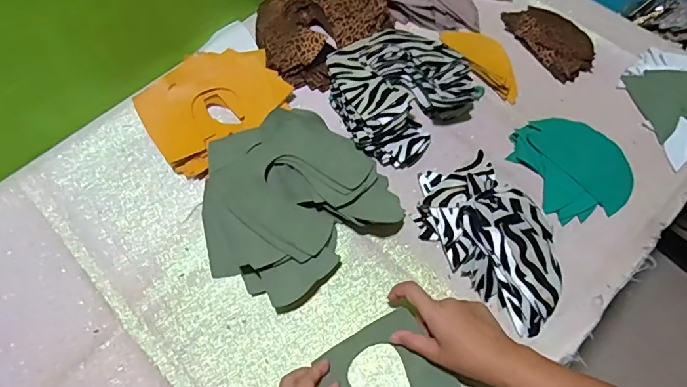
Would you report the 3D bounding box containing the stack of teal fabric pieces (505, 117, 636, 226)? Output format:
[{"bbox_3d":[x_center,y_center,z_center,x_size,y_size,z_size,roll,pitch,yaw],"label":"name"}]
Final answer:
[{"bbox_3d":[0.285,-0.037,0.580,0.119,0.023,0.135,-18,63,-7],"label":"stack of teal fabric pieces"}]

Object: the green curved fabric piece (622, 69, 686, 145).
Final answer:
[{"bbox_3d":[0.436,-0.111,0.601,0.091,0.017,0.134,-26,67,14],"label":"green curved fabric piece"}]

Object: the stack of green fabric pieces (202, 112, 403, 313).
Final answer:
[{"bbox_3d":[-0.063,0.006,0.555,0.214,0.059,0.194,-35,67,-16],"label":"stack of green fabric pieces"}]

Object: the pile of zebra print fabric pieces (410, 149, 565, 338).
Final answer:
[{"bbox_3d":[0.168,0.043,0.522,0.114,0.054,0.204,-28,65,-13],"label":"pile of zebra print fabric pieces"}]

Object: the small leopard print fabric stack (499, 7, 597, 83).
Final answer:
[{"bbox_3d":[0.302,-0.225,0.675,0.083,0.020,0.137,-31,66,-14],"label":"small leopard print fabric stack"}]

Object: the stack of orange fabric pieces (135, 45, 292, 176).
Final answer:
[{"bbox_3d":[-0.173,-0.121,0.633,0.187,0.034,0.147,-41,68,-18],"label":"stack of orange fabric pieces"}]

